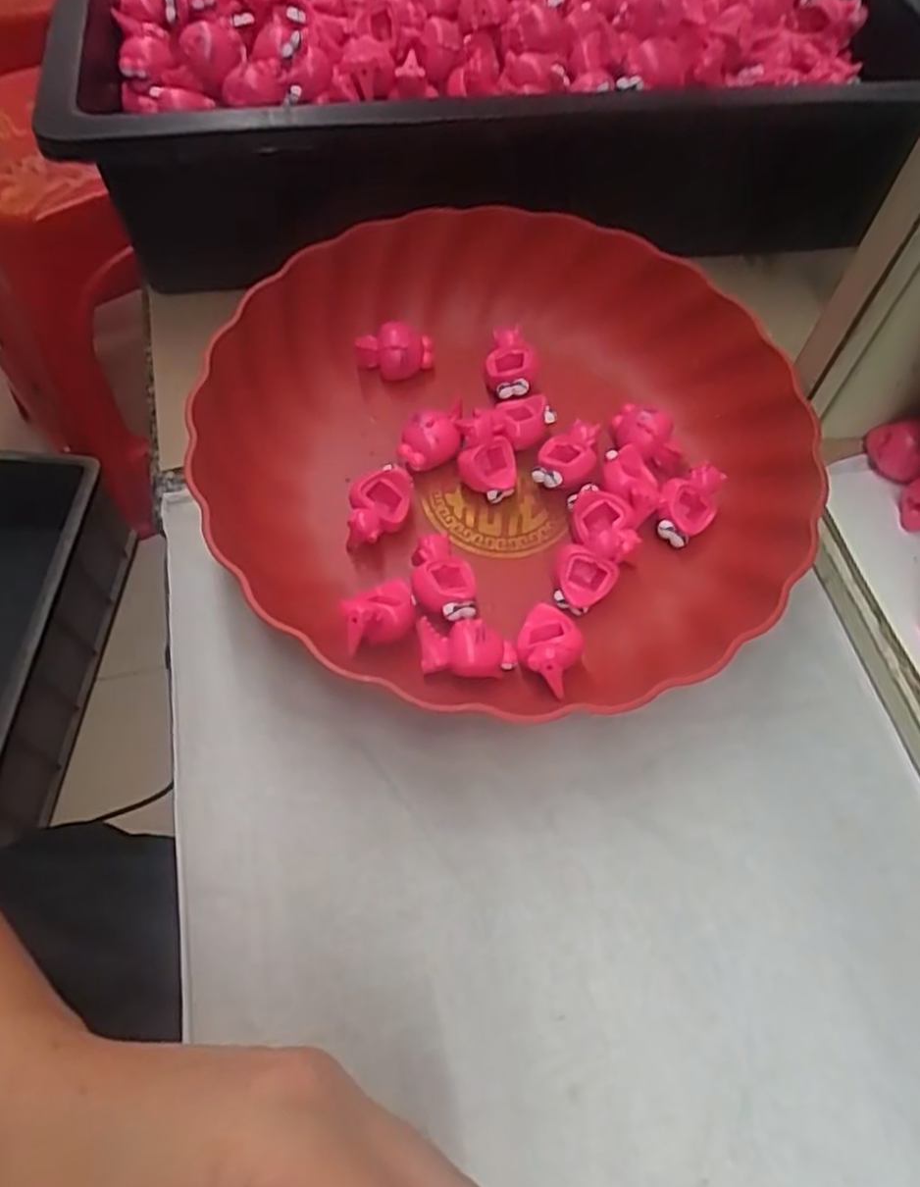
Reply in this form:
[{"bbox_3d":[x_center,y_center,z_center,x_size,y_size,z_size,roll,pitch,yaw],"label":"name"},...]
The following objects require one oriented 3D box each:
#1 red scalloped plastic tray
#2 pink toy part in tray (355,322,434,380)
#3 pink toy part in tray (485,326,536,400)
[{"bbox_3d":[0.020,-0.063,0.319,0.241,0.044,0.235,20,61,9],"label":"red scalloped plastic tray"},{"bbox_3d":[-0.031,-0.113,0.358,0.035,0.025,0.013,-1,60,-3],"label":"pink toy part in tray"},{"bbox_3d":[0.023,-0.106,0.354,0.022,0.015,0.032,-1,60,-3],"label":"pink toy part in tray"}]

